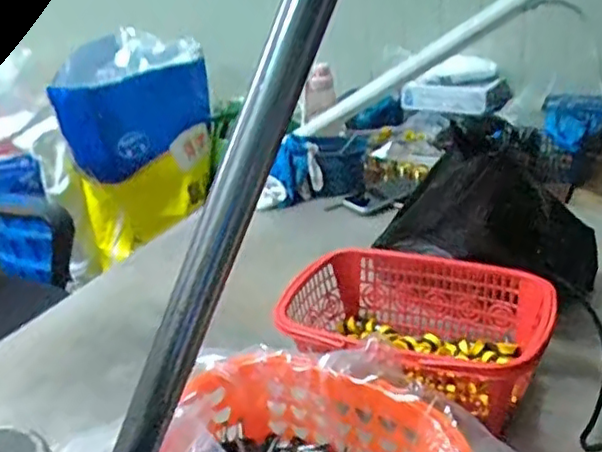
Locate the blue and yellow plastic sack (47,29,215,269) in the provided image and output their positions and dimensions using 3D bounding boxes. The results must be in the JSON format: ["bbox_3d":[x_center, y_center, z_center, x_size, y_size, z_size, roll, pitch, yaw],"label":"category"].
[{"bbox_3d":[-0.397,-0.192,1.635,0.376,0.532,0.184,-12,25,-13],"label":"blue and yellow plastic sack"}]

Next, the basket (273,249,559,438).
[{"bbox_3d":[0.127,0.123,0.713,0.277,0.101,0.197,10,29,31],"label":"basket"}]

